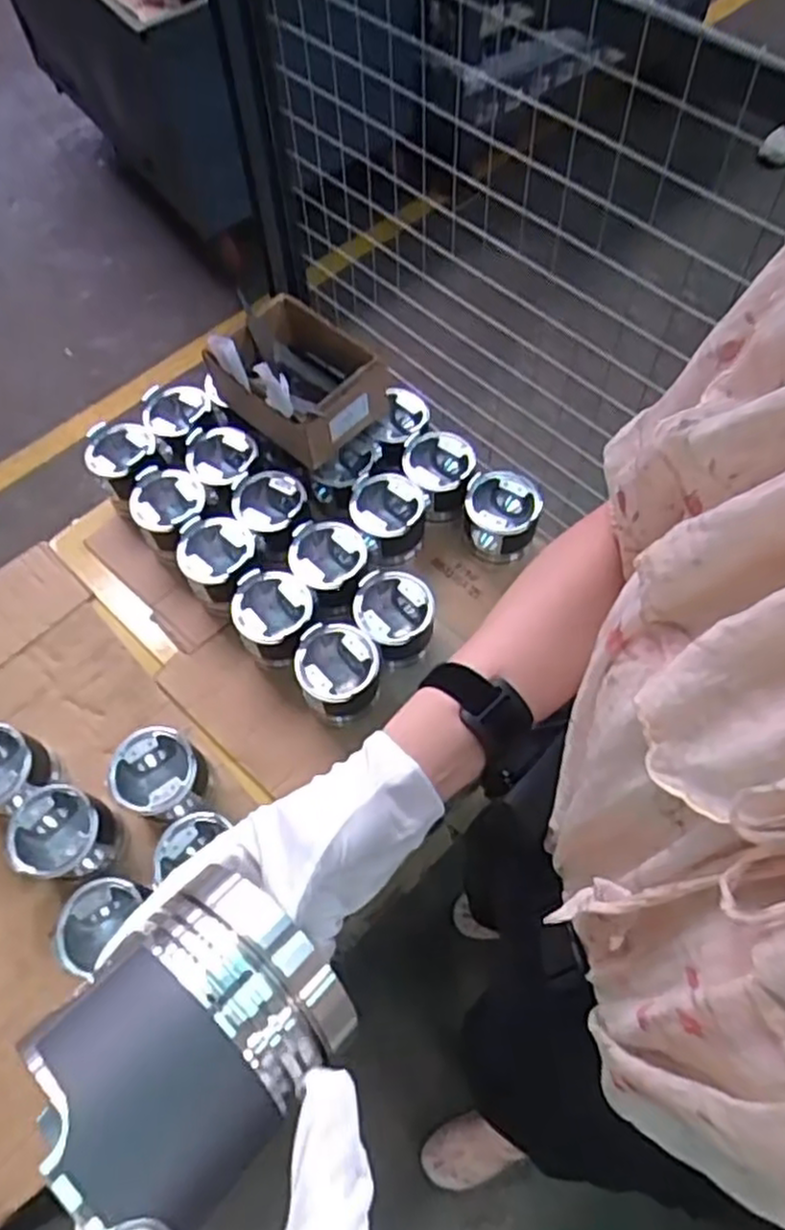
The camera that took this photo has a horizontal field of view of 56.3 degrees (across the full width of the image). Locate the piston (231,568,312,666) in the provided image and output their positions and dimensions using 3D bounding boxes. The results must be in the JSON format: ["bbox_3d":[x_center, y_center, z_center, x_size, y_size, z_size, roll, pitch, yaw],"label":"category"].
[{"bbox_3d":[-0.153,0.009,0.960,0.097,0.105,0.105,-1,64,2],"label":"piston"}]

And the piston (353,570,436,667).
[{"bbox_3d":[0.003,0.008,0.950,0.100,0.115,0.108,4,65,4],"label":"piston"}]

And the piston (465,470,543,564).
[{"bbox_3d":[0.150,-0.134,1.016,0.096,0.115,0.096,-1,64,2],"label":"piston"}]

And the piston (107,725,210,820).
[{"bbox_3d":[-0.269,0.193,0.871,0.098,0.101,0.098,-1,64,2],"label":"piston"}]

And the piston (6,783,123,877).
[{"bbox_3d":[-0.378,0.258,0.855,0.101,0.096,0.094,-1,64,2],"label":"piston"}]

